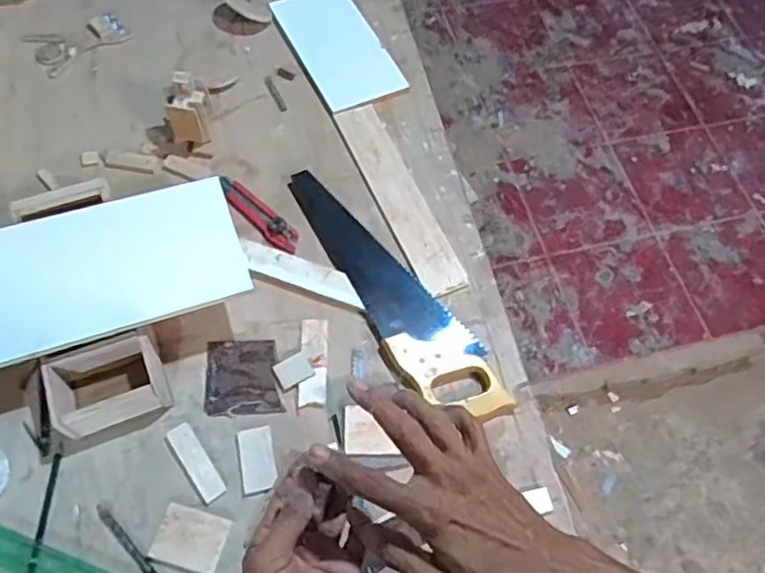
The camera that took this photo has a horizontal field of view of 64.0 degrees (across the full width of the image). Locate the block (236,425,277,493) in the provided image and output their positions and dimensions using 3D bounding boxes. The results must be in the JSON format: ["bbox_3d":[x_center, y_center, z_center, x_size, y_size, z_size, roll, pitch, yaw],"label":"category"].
[{"bbox_3d":[-0.139,0.193,0.681,0.037,0.004,0.070,-11,64,-8],"label":"block"}]

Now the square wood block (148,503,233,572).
[{"bbox_3d":[-0.199,0.261,0.634,0.069,0.004,0.056,15,63,5],"label":"square wood block"}]

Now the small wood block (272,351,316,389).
[{"bbox_3d":[-0.105,0.099,0.723,0.041,0.005,0.033,-25,67,-15],"label":"small wood block"}]

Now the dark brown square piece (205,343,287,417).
[{"bbox_3d":[-0.162,0.107,0.722,0.086,0.006,0.090,-3,63,-5],"label":"dark brown square piece"}]

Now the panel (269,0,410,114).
[{"bbox_3d":[-0.070,-0.381,0.964,0.130,0.009,0.247,-23,66,-14],"label":"panel"}]

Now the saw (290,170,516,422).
[{"bbox_3d":[0.012,-0.003,0.772,0.094,0.022,0.406,-28,68,-16],"label":"saw"}]

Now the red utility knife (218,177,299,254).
[{"bbox_3d":[-0.167,-0.098,0.815,0.143,0.015,0.033,40,68,16],"label":"red utility knife"}]

